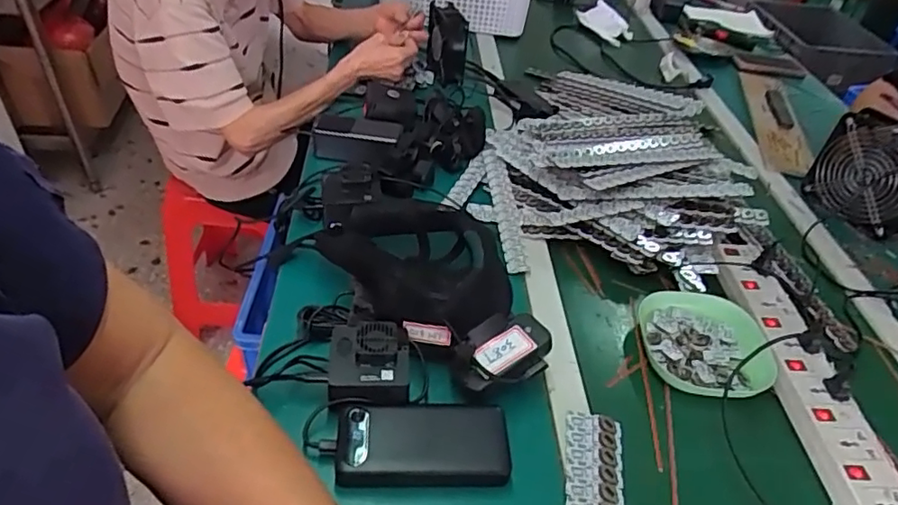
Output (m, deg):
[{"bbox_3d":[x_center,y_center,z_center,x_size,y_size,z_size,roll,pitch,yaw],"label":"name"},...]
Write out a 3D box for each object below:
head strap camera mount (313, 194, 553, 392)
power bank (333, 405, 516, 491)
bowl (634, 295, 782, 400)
[{"bbox_3d":[-0.017,0.029,0.653,0.161,0.082,0.283,-19,49,-27],"label":"head strap camera mount"},{"bbox_3d":[-0.023,0.178,0.551,0.155,0.019,0.074,2,43,-6],"label":"power bank"},{"bbox_3d":[0.293,0.105,0.682,0.135,0.037,0.133,4,42,-4],"label":"bowl"}]

